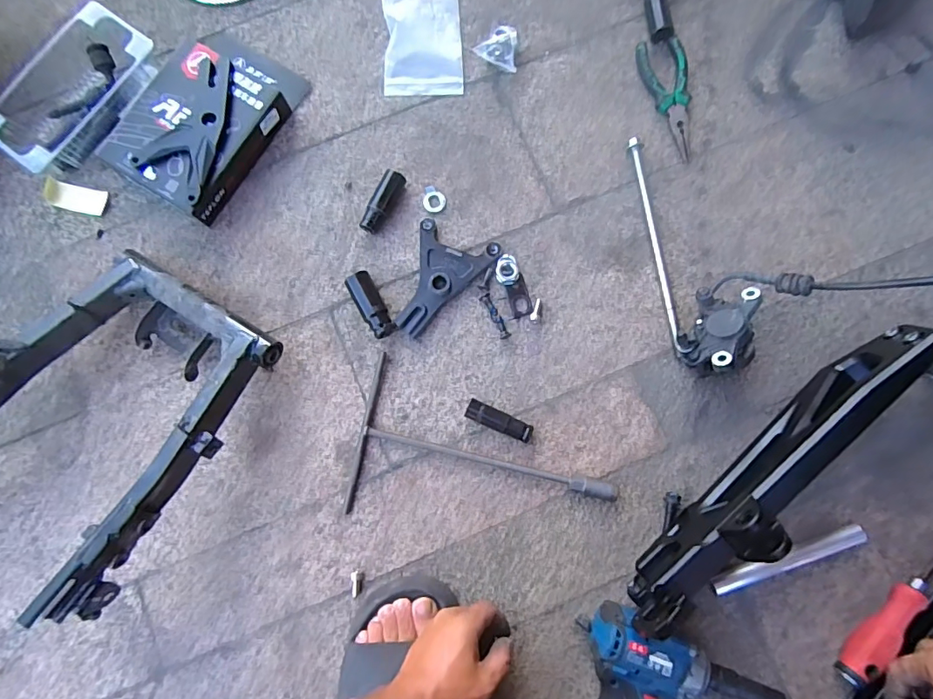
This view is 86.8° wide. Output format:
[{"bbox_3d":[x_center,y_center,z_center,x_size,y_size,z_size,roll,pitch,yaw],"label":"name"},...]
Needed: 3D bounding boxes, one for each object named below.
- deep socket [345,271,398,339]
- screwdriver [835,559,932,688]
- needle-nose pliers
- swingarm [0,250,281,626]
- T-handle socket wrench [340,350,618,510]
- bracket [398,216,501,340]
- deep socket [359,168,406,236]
[{"bbox_3d":[-0.109,-0.050,0.565,0.029,0.023,0.078,-28,82,-3],"label":"deep socket"},{"bbox_3d":[0.444,0.249,0.493,0.203,0.029,0.023,-43,83,-9],"label":"screwdriver"},{"bbox_3d":[0.251,-0.305,0.599,0.056,0.015,0.152,-12,81,0],"label":"needle-nose pliers"},{"bbox_3d":[-0.373,0.072,0.503,0.241,0.118,0.321,34,84,6],"label":"swingarm"},{"bbox_3d":[0.023,0.117,0.539,0.285,0.020,0.170,11,82,3],"label":"T-handle socket wrench"},{"bbox_3d":[-0.030,-0.076,0.572,0.091,0.017,0.132,23,83,5],"label":"bracket"},{"bbox_3d":[-0.099,-0.176,0.588,0.023,0.024,0.082,26,83,5],"label":"deep socket"}]

